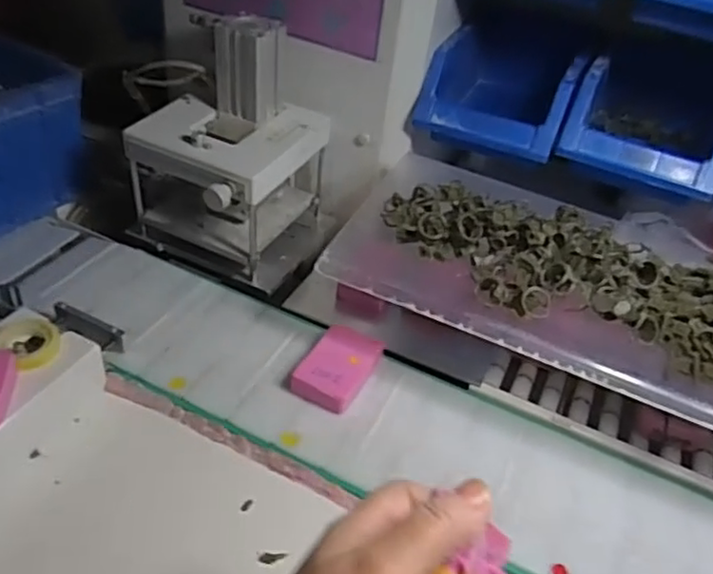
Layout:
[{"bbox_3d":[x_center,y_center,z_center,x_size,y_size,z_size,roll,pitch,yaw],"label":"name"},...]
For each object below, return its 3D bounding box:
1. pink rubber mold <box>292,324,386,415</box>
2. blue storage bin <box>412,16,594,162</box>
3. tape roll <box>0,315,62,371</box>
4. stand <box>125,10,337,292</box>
[{"bbox_3d":[-0.012,0.059,0.487,0.047,0.020,0.072,20,43,14],"label":"pink rubber mold"},{"bbox_3d":[0.139,-0.178,0.608,0.126,0.090,0.155,21,43,15],"label":"blue storage bin"},{"bbox_3d":[-0.220,0.036,0.434,0.044,0.011,0.038,22,43,16],"label":"tape roll"},{"bbox_3d":[-0.114,-0.124,0.561,0.150,0.175,0.157,19,42,13],"label":"stand"}]

